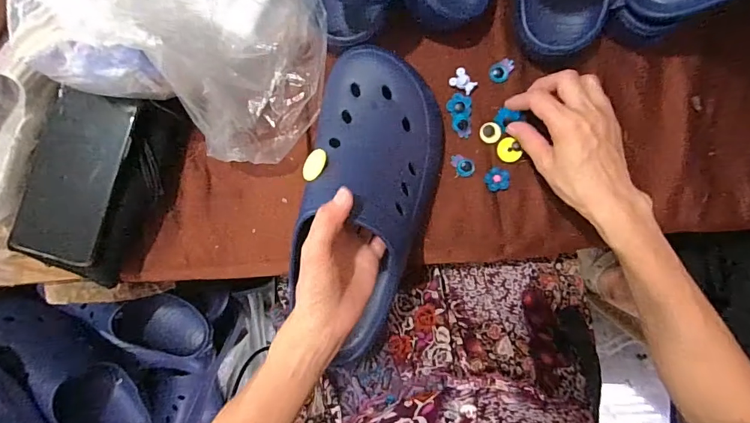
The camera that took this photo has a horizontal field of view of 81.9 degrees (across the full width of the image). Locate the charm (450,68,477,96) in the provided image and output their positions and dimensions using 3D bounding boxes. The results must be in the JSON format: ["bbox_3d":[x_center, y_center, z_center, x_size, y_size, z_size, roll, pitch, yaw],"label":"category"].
[{"bbox_3d":[0.090,-0.132,0.438,0.025,0.006,0.019,36,95,0],"label":"charm"}]

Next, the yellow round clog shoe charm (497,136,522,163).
[{"bbox_3d":[0.135,-0.062,0.436,0.022,0.006,0.025,-12,93,4],"label":"yellow round clog shoe charm"}]

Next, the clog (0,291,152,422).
[{"bbox_3d":[-0.441,0.241,0.635,0.081,0.134,0.302,-19,105,29],"label":"clog"}]

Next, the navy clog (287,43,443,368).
[{"bbox_3d":[-0.004,-0.001,0.400,0.126,0.072,0.291,3,92,1],"label":"navy clog"}]

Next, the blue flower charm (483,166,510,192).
[{"bbox_3d":[0.124,-0.033,0.440,0.024,0.006,0.024,-12,93,4],"label":"blue flower charm"}]

